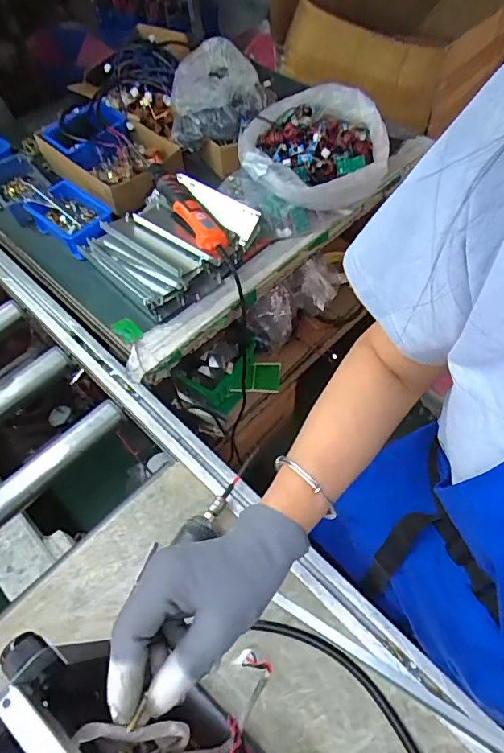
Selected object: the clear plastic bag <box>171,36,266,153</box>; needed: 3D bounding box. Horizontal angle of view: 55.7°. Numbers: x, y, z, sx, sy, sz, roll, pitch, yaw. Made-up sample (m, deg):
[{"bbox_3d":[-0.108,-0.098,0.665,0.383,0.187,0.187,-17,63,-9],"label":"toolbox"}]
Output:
[{"bbox_3d":[-0.055,-0.568,0.937,0.177,0.117,0.216,0,59,4],"label":"clear plastic bag"}]

